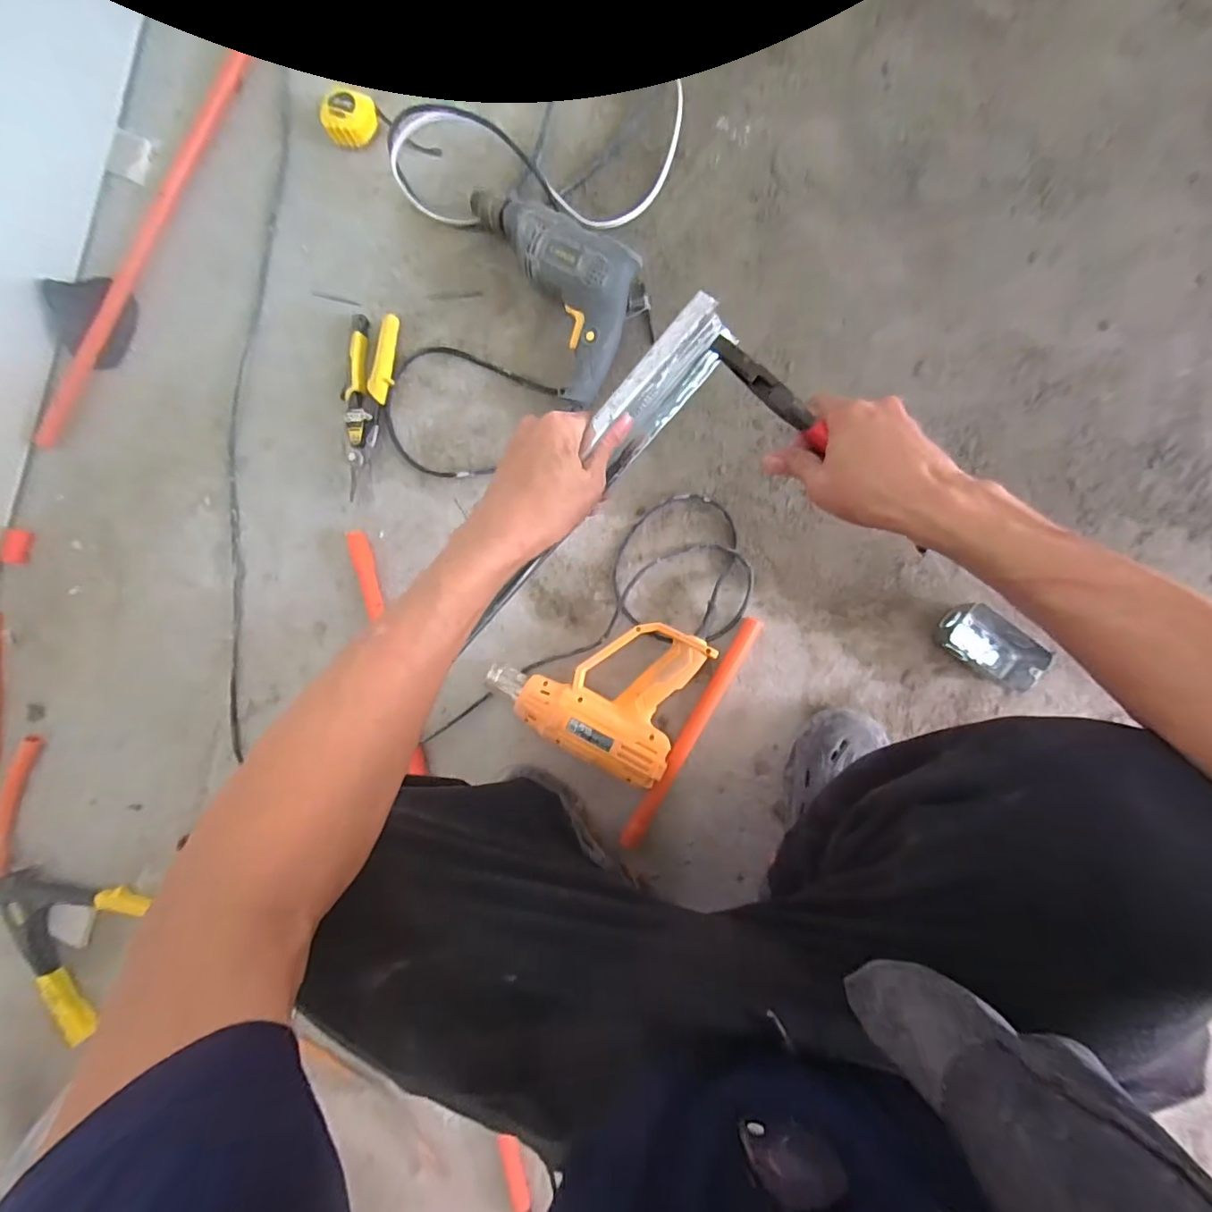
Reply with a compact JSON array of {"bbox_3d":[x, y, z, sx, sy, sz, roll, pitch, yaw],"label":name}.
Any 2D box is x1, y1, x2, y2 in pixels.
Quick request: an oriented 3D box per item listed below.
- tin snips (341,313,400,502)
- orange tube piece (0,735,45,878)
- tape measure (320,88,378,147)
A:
[{"bbox_3d":[-0.326,-0.273,0.687,0.072,0.021,0.232,6,87,6],"label":"tin snips"},{"bbox_3d":[-0.885,0.297,0.760,0.039,0.023,0.209,10,90,7],"label":"orange tube piece"},{"bbox_3d":[-0.353,-0.671,0.704,0.070,0.032,0.064,14,88,7],"label":"tape measure"}]

